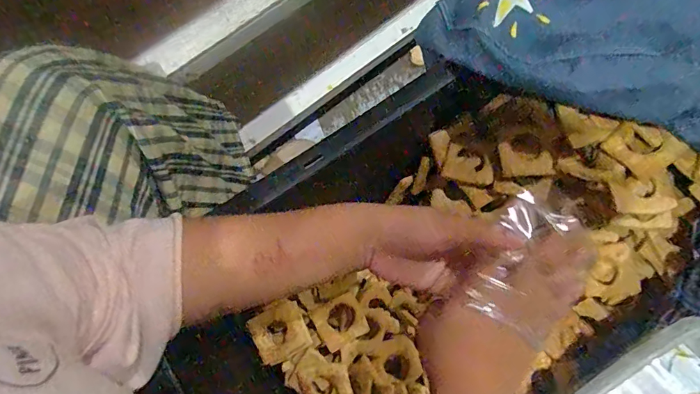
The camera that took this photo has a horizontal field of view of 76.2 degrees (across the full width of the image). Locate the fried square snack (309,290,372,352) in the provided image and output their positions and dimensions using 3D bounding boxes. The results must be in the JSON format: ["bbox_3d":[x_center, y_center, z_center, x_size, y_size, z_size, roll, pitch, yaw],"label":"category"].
[{"bbox_3d":[-0.011,0.150,0.538,0.058,0.009,0.053,-29,77,-5],"label":"fried square snack"}]

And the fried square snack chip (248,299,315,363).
[{"bbox_3d":[-0.083,0.159,0.524,0.061,0.004,0.061,-24,84,-15],"label":"fried square snack chip"}]

